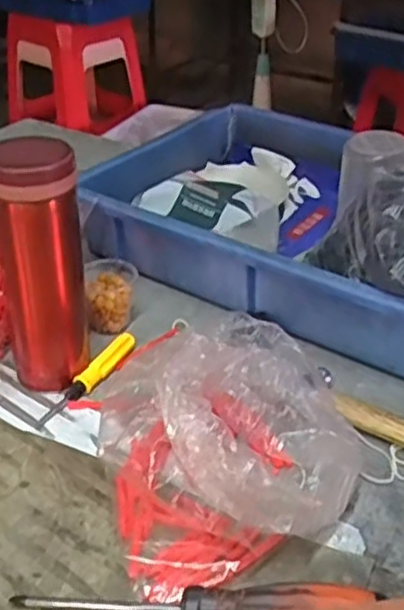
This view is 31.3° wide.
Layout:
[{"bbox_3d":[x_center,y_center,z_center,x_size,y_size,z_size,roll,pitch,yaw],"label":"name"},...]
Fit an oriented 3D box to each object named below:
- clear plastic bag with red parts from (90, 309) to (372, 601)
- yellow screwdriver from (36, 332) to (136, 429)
[{"bbox_3d":[0.028,0.083,0.453,0.171,0.094,0.140,-8,33,-14],"label":"clear plastic bag with red parts"},{"bbox_3d":[-0.087,0.056,0.562,0.019,0.014,0.112,15,35,21],"label":"yellow screwdriver"}]

